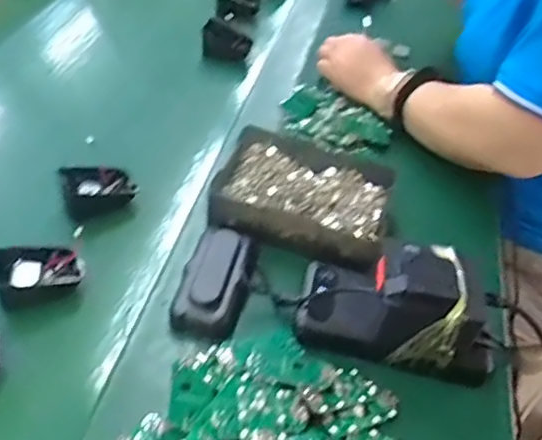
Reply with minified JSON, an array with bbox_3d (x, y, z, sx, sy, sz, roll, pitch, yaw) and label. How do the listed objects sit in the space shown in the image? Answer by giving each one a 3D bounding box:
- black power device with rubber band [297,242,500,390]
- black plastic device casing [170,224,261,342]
[{"bbox_3d":[0.100,0.059,0.471,0.149,0.073,0.073,12,41,5],"label":"black power device with rubber band"},{"bbox_3d":[-0.044,0.047,0.508,0.051,0.030,0.111,10,41,3],"label":"black plastic device casing"}]

